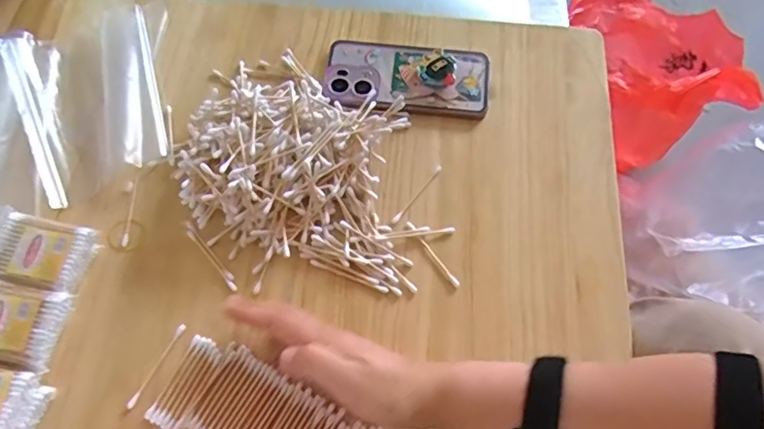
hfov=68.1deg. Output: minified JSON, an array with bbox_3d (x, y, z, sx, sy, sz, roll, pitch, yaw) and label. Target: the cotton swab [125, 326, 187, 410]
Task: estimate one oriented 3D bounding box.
[{"bbox_3d":[-0.178,0.120,0.448,0.006,0.004,0.072,24,67,11],"label":"cotton swab"}]

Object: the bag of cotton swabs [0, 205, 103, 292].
[{"bbox_3d":[-0.285,0.033,0.473,0.084,0.033,0.055,13,65,6],"label":"bag of cotton swabs"}]

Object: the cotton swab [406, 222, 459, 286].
[{"bbox_3d":[0.044,0.033,0.489,0.006,0.004,0.071,-33,69,-15],"label":"cotton swab"}]

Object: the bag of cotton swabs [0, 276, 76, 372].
[{"bbox_3d":[-0.296,0.084,0.447,0.099,0.038,0.060,11,65,5],"label":"bag of cotton swabs"}]

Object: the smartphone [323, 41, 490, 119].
[{"bbox_3d":[0.025,-0.139,0.564,0.160,0.019,0.079,6,65,2],"label":"smartphone"}]

